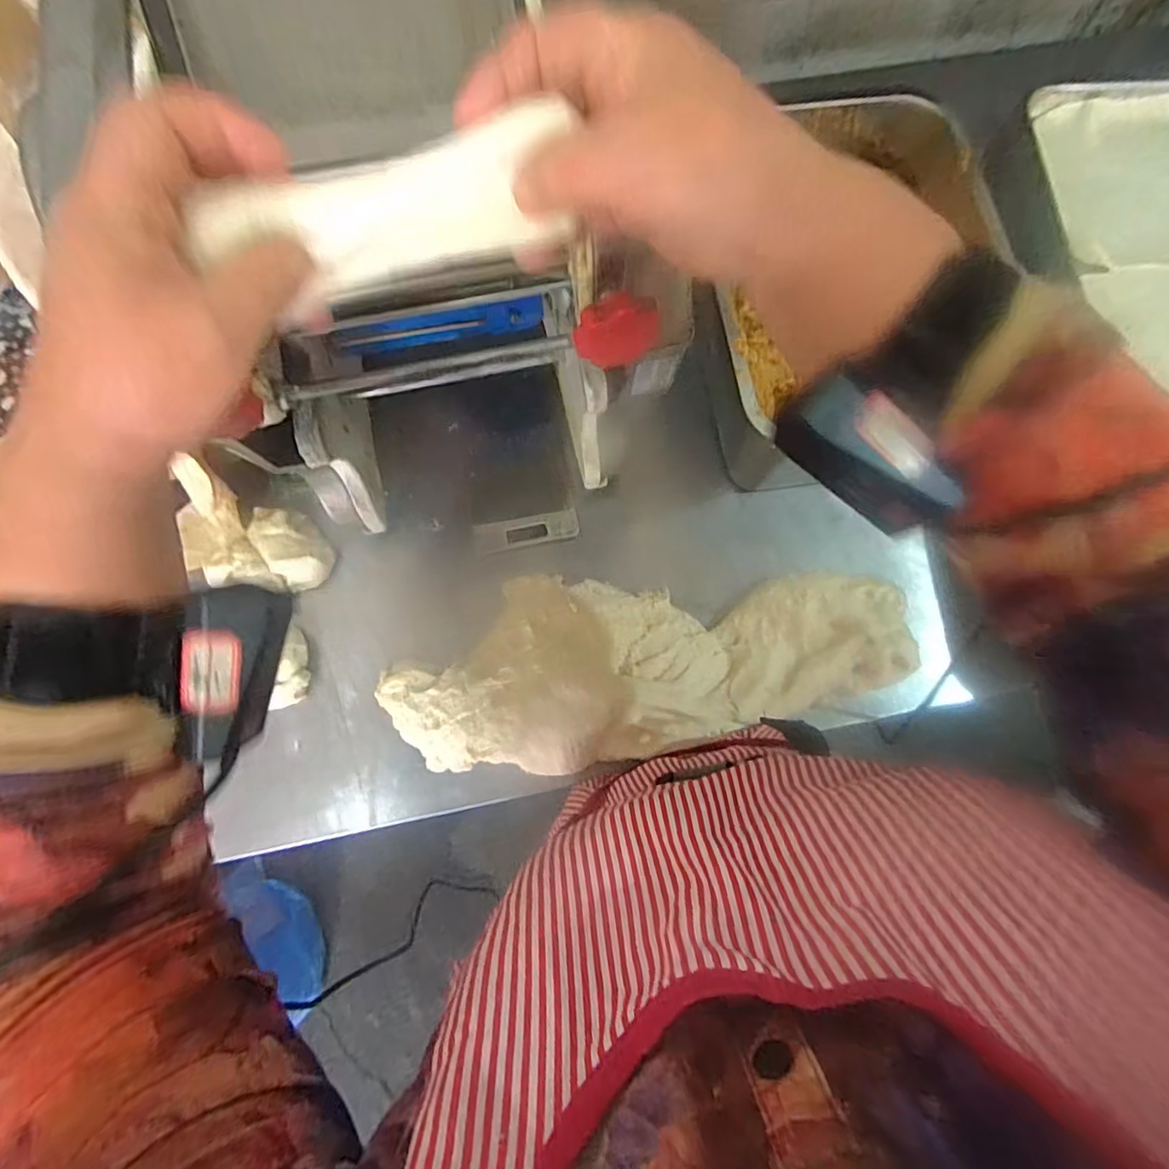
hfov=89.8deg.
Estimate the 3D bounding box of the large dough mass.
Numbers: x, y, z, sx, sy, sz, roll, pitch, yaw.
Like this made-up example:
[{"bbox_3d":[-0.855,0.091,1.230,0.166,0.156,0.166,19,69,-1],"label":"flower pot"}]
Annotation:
[{"bbox_3d":[0.060,0.074,0.546,0.464,0.050,0.167,-5,76,-2],"label":"large dough mass"}]

